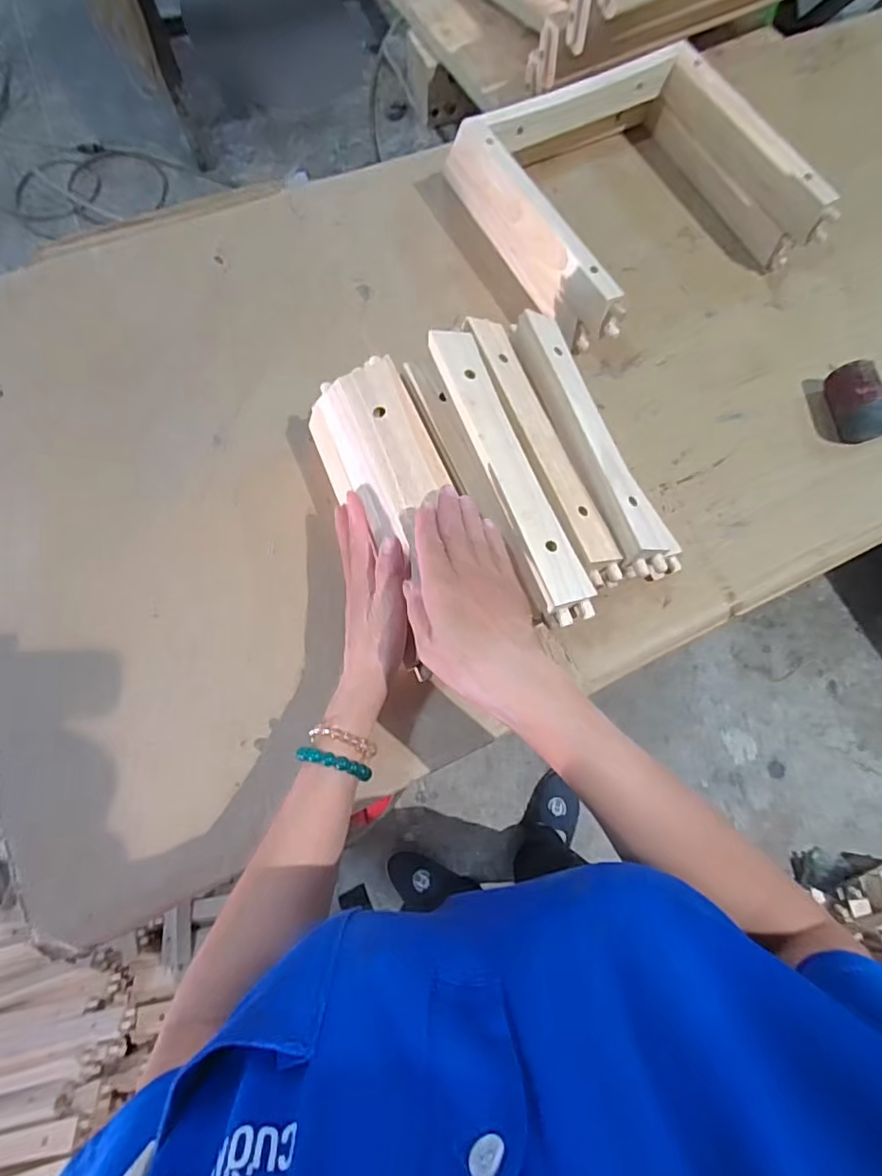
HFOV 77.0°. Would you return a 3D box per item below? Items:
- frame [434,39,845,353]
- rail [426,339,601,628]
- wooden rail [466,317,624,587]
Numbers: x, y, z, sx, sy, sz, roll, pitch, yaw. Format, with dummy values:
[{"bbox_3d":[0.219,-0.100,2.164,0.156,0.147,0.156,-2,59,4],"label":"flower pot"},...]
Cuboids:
[{"bbox_3d":[0.206,-0.431,0.604,0.287,0.088,0.297,-27,76,-9],"label":"frame"},{"bbox_3d":[0.051,-0.094,0.439,0.046,0.038,0.256,-21,75,-7],"label":"rail"},{"bbox_3d":[0.082,-0.119,0.471,0.050,0.025,0.258,-9,69,-36],"label":"wooden rail"}]

